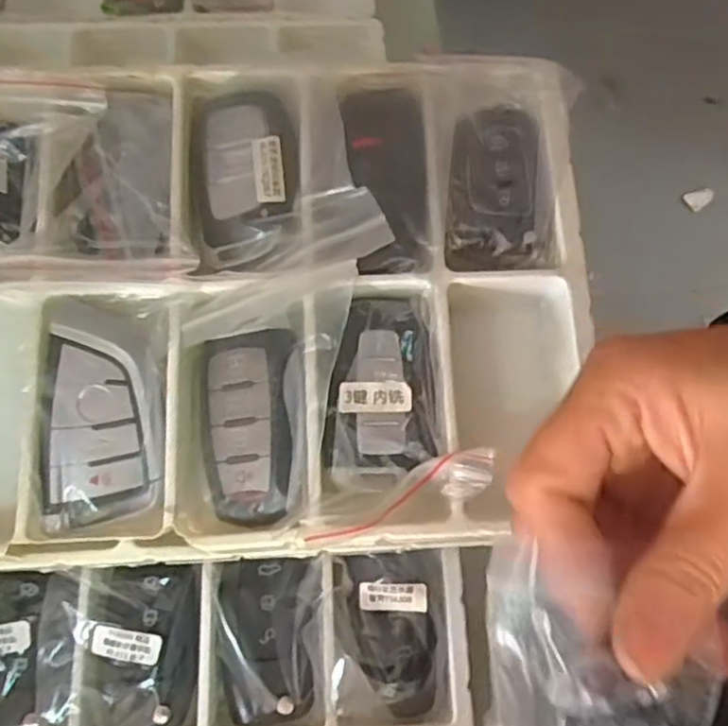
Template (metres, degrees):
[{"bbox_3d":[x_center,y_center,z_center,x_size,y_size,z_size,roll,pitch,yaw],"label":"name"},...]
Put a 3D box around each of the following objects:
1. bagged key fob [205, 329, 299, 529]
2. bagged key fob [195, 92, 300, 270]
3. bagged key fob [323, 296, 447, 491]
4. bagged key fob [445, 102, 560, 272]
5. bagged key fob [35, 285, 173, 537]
[{"bbox_3d":[-0.038,0.021,0.239,0.031,0.018,0.060,1,70,0],"label":"bagged key fob"},{"bbox_3d":[-0.042,-0.069,0.265,0.040,0.016,0.065,-10,79,13],"label":"bagged key fob"},{"bbox_3d":[0.005,0.009,0.244,0.038,0.010,0.063,-5,70,-2],"label":"bagged key fob"},{"bbox_3d":[0.047,-0.064,0.265,0.038,0.013,0.063,-5,70,-2],"label":"bagged key fob"},{"bbox_3d":[-0.086,0.014,0.239,0.039,0.016,0.075,-1,70,0],"label":"bagged key fob"}]

